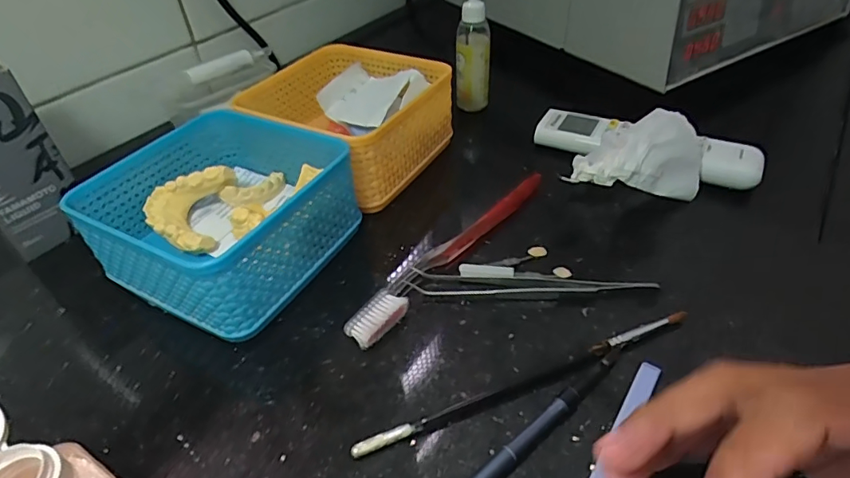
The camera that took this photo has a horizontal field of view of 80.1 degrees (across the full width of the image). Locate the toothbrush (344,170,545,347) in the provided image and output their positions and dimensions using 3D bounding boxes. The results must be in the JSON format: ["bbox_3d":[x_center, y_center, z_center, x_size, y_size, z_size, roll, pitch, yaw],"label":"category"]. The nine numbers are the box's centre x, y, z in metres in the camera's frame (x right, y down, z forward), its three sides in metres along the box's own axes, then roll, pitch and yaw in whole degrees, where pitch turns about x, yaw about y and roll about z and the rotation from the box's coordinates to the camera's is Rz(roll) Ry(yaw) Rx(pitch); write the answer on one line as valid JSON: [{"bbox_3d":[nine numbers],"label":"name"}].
[{"bbox_3d":[0.017,0.006,0.326,0.021,0.014,0.177,28,50,30],"label":"toothbrush"}]

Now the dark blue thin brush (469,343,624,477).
[{"bbox_3d":[0.038,0.096,0.227,0.164,0.009,0.010,-30,48,-26],"label":"dark blue thin brush"}]

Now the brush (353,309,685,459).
[{"bbox_3d":[0.054,0.070,0.256,0.186,0.008,0.007,-17,43,-14],"label":"brush"}]

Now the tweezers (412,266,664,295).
[{"bbox_3d":[0.061,0.025,0.301,0.139,0.009,0.017,1,42,5],"label":"tweezers"}]

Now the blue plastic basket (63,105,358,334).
[{"bbox_3d":[-0.127,-0.018,0.325,0.129,0.064,0.128,18,46,23],"label":"blue plastic basket"}]

